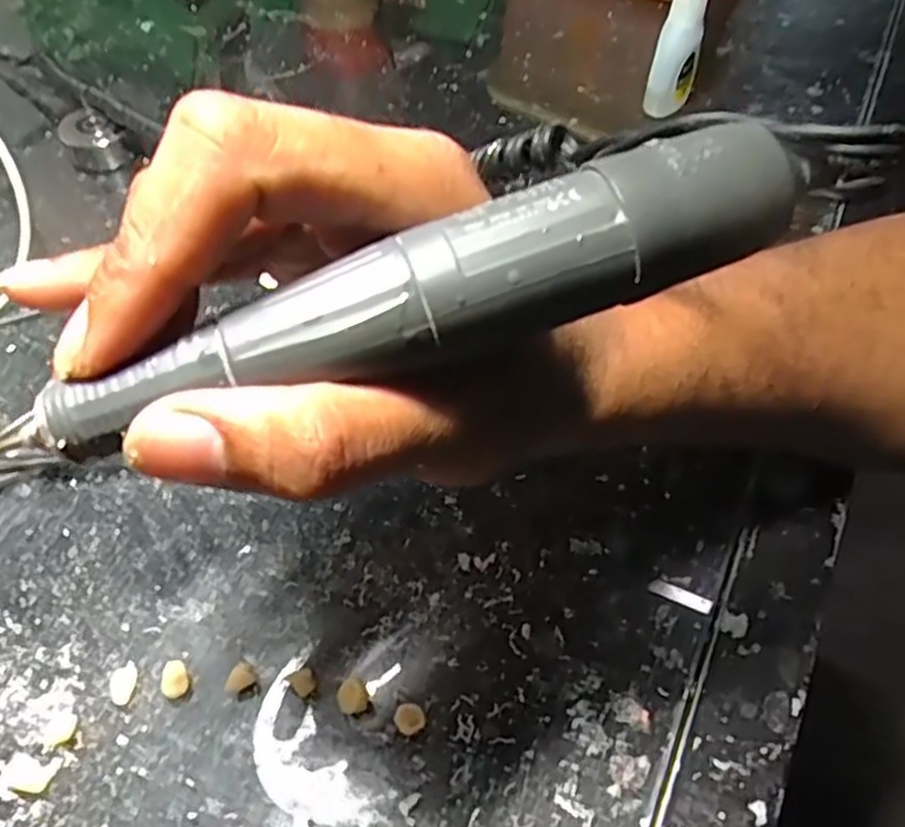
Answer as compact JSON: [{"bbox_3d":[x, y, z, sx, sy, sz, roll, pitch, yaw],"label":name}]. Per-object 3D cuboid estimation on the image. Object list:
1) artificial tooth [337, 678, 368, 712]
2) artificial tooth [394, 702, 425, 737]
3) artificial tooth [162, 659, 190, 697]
[{"bbox_3d":[-0.032,0.090,0.241,0.009,0.006,0.010,-18,55,-12],"label":"artificial tooth"},{"bbox_3d":[-0.013,0.095,0.237,0.009,0.006,0.009,0,53,0],"label":"artificial tooth"},{"bbox_3d":[-0.089,0.086,0.246,0.008,0.006,0.011,-16,55,-11],"label":"artificial tooth"}]

